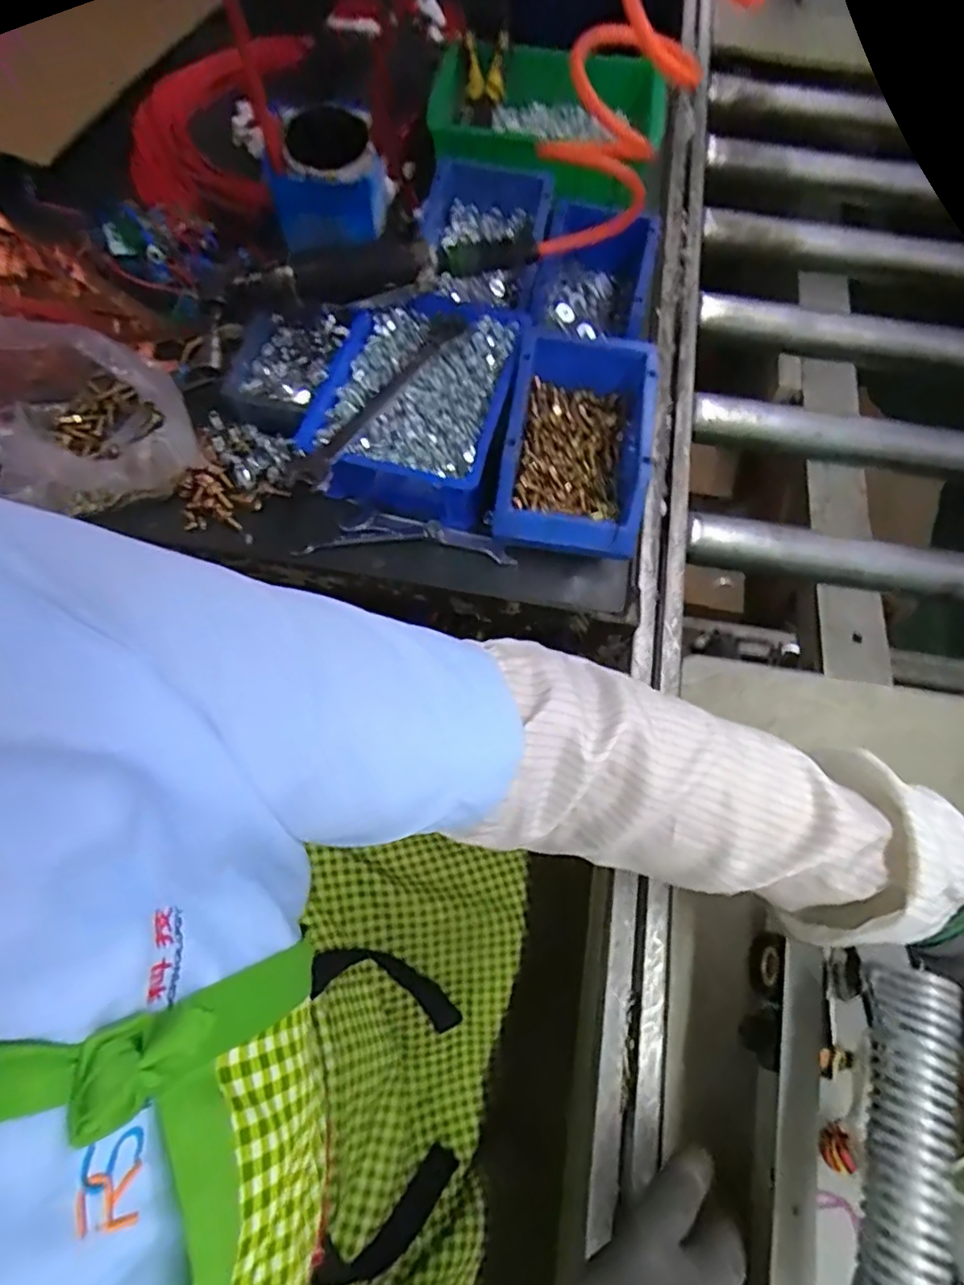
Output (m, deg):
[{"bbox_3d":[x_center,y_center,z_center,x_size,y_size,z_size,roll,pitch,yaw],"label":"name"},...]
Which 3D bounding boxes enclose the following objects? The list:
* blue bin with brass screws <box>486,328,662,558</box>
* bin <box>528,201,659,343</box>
[{"bbox_3d":[0.077,-0.161,0.518,0.112,0.079,0.177,9,67,2],"label":"blue bin with brass screws"},{"bbox_3d":[0.104,-0.333,0.597,0.100,0.084,0.162,12,67,3],"label":"bin"}]

